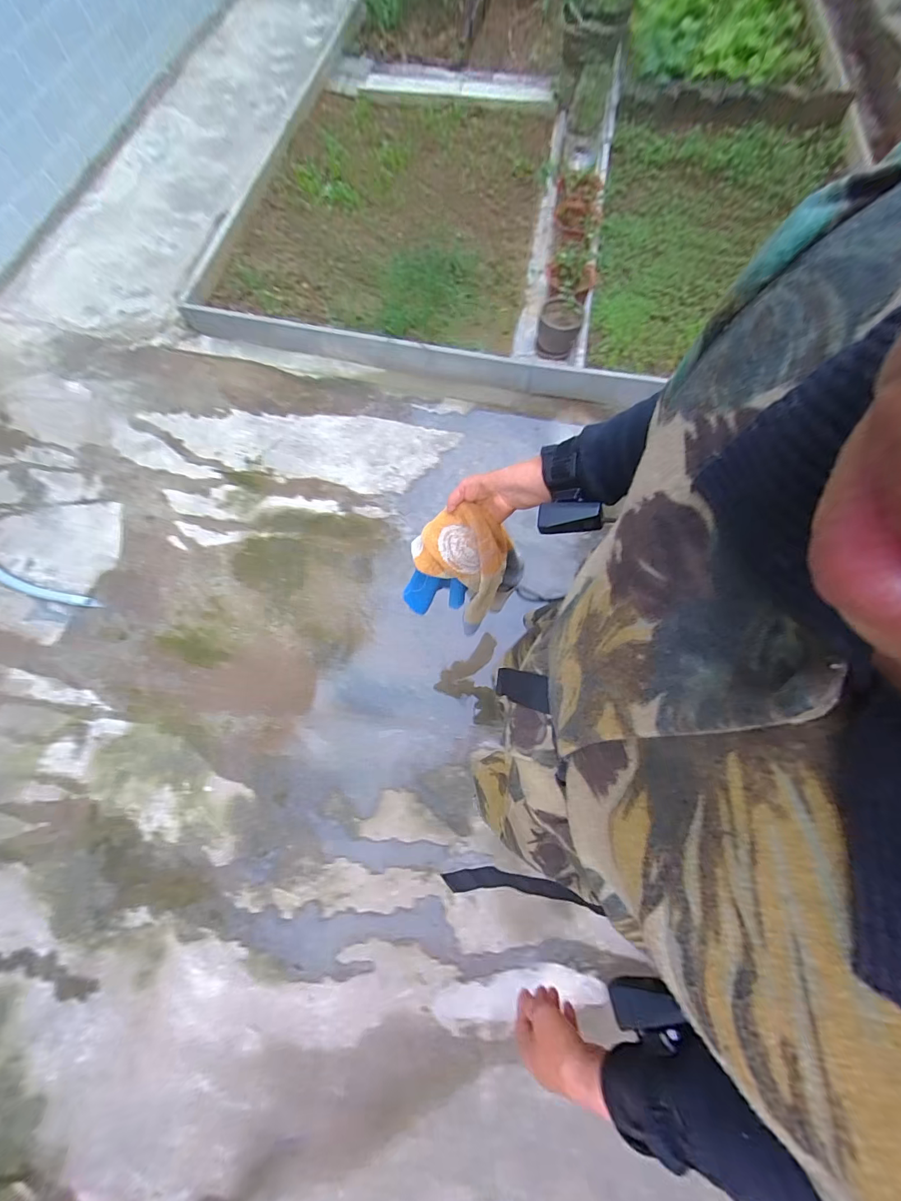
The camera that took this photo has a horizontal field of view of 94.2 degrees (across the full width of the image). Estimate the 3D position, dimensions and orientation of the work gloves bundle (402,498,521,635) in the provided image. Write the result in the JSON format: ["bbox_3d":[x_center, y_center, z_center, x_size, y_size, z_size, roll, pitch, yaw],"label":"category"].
[{"bbox_3d":[0.017,-0.047,0.707,0.184,0.262,0.096,19,71,8],"label":"work gloves bundle"}]

